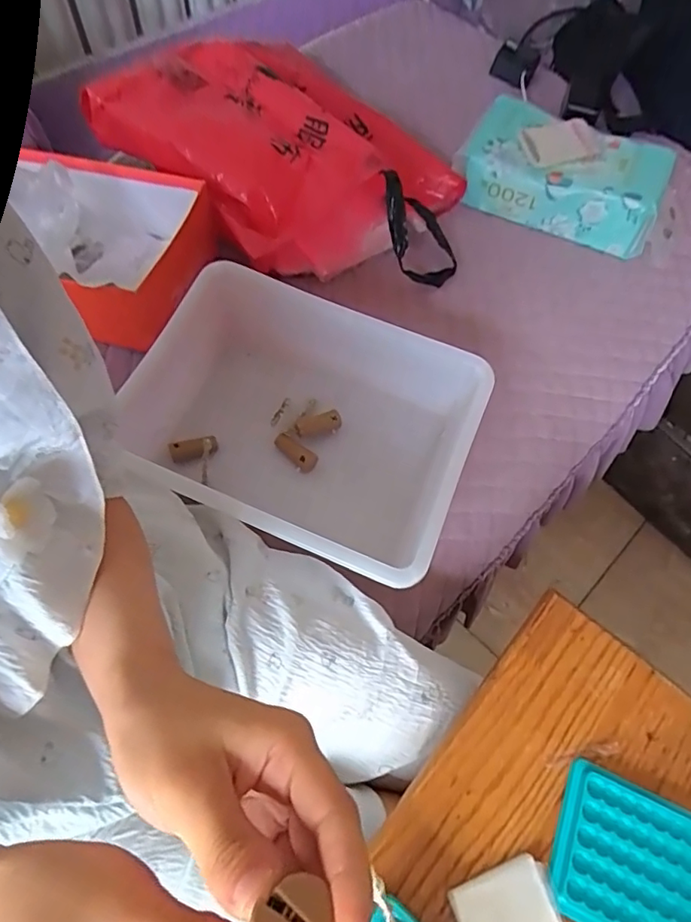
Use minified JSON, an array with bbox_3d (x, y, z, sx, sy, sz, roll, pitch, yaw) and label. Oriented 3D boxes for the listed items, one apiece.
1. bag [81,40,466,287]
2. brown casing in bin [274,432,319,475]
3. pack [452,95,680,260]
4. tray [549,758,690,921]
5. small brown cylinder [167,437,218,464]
[{"bbox_3d":[-0.061,-0.400,0.727,0.448,0.126,0.321,34,65,14],"label":"bag"},{"bbox_3d":[-0.054,-0.010,0.595,0.053,0.017,0.020,42,67,17],"label":"brown casing in bin"},{"bbox_3d":[0.303,-0.408,0.777,0.279,0.097,0.139,17,62,5],"label":"pack"},{"bbox_3d":[0.209,0.280,0.373,0.127,0.012,0.094,23,63,9],"label":"tray"},{"bbox_3d":[-0.161,-0.012,0.580,0.051,0.022,0.017,-13,63,5],"label":"small brown cylinder"}]

